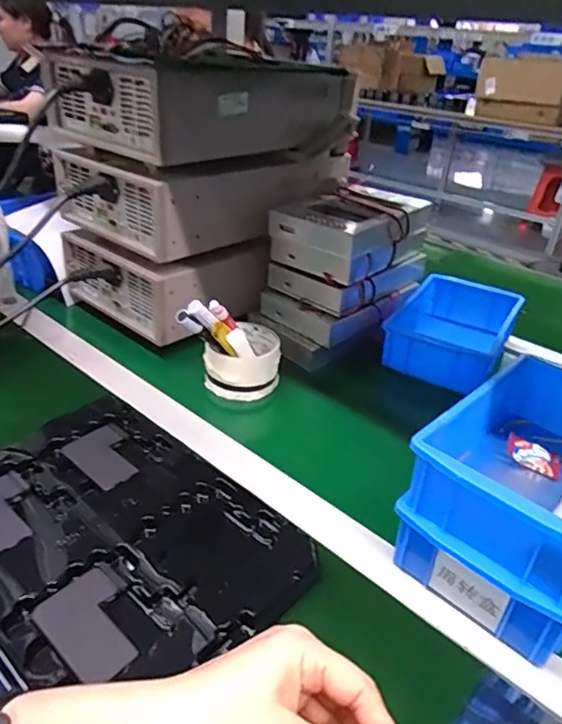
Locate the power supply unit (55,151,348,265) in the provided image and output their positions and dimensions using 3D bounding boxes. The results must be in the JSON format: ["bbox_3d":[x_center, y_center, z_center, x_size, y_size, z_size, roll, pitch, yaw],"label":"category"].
[{"bbox_3d":[-0.097,-0.246,0.749,0.210,0.092,0.341,28,39,34],"label":"power supply unit"}]

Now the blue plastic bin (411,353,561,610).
[{"bbox_3d":[0.198,0.072,0.413,0.131,0.065,0.203,27,38,33],"label":"blue plastic bin"}]

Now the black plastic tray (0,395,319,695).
[{"bbox_3d":[-0.140,0.131,0.430,0.285,0.013,0.211,27,39,33],"label":"black plastic tray"}]

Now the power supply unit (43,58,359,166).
[{"bbox_3d":[-0.084,-0.332,0.695,0.214,0.095,0.336,28,39,34],"label":"power supply unit"}]

